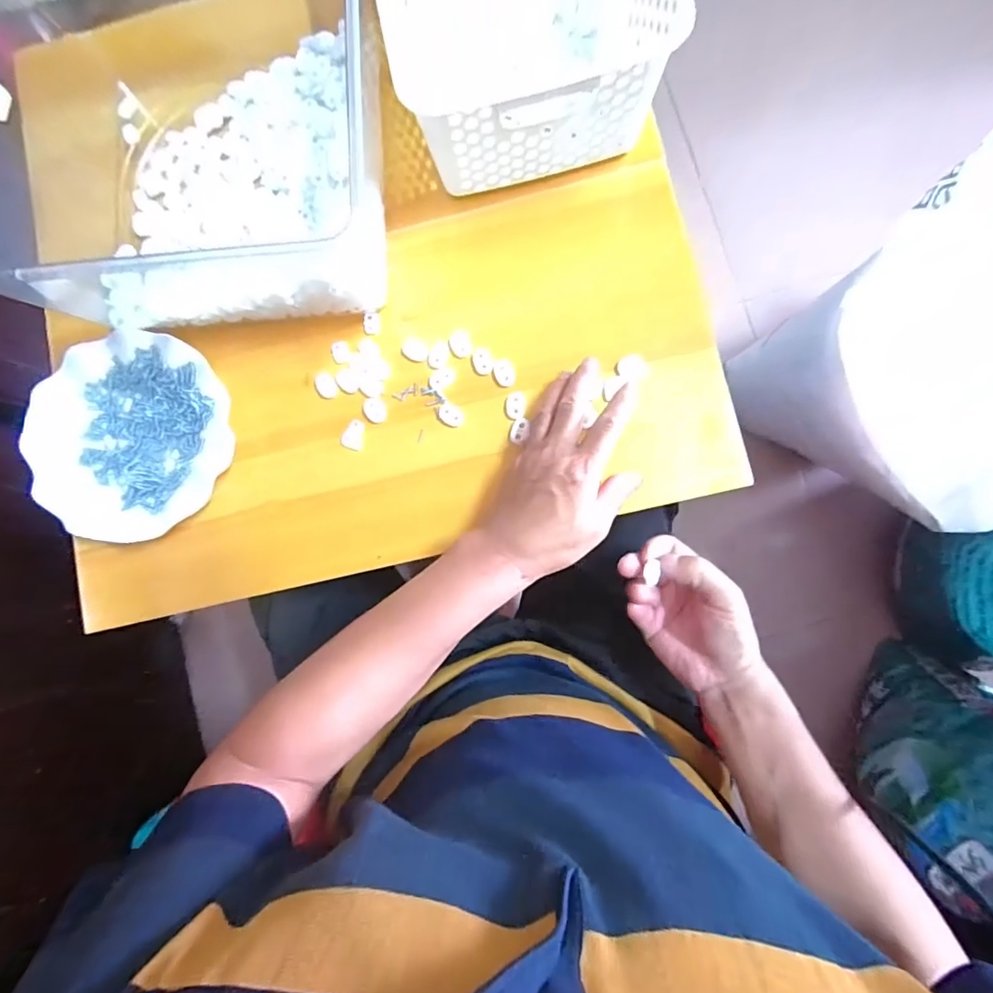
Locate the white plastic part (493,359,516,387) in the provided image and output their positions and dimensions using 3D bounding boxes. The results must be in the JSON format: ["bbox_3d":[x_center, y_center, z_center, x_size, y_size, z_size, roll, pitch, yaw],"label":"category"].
[{"bbox_3d":[0.007,-0.109,0.434,0.018,0.004,0.023,-19,83,2],"label":"white plastic part"}]

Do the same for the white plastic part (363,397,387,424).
[{"bbox_3d":[-0.108,-0.077,0.444,0.021,0.004,0.021,0,84,4],"label":"white plastic part"}]

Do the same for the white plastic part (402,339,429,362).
[{"bbox_3d":[-0.072,-0.131,0.445,0.023,0.004,0.018,31,87,6],"label":"white plastic part"}]

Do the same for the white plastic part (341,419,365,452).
[{"bbox_3d":[-0.128,-0.055,0.445,0.017,0.005,0.026,8,85,5],"label":"white plastic part"}]

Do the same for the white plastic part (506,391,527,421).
[{"bbox_3d":[0.017,-0.079,0.431,0.017,0.004,0.025,6,85,5],"label":"white plastic part"}]

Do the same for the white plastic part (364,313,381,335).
[{"bbox_3d":[-0.113,-0.156,0.449,0.016,0.005,0.019,-3,84,4],"label":"white plastic part"}]

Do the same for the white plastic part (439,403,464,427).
[{"bbox_3d":[-0.040,-0.072,0.436,0.023,0.004,0.017,34,87,7],"label":"white plastic part"}]

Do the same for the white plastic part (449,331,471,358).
[{"bbox_3d":[-0.033,-0.135,0.440,0.018,0.005,0.022,-20,83,2],"label":"white plastic part"}]

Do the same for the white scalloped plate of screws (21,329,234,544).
[{"bbox_3d":[-0.326,-0.055,0.445,0.174,0.021,0.179,0,84,4],"label":"white scalloped plate of screws"}]

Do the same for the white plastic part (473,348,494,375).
[{"bbox_3d":[-0.012,-0.119,0.438,0.017,0.005,0.022,-19,83,2],"label":"white plastic part"}]

